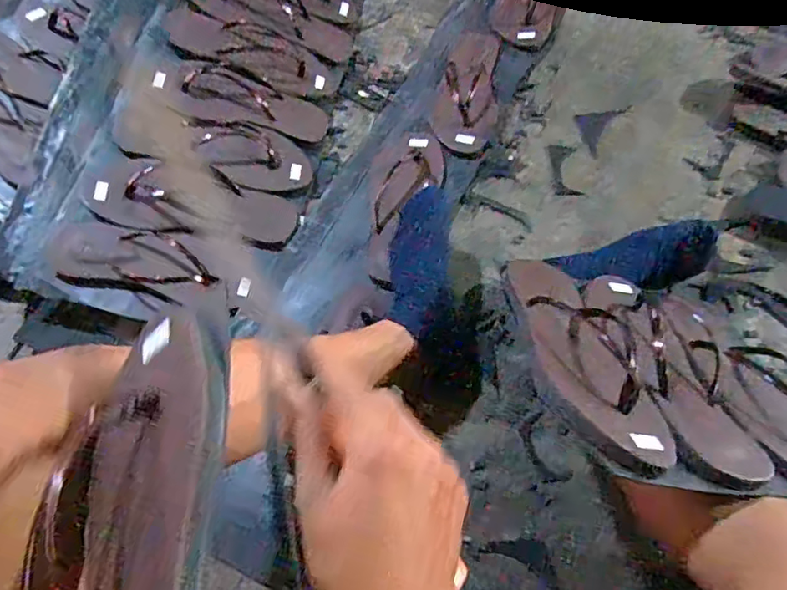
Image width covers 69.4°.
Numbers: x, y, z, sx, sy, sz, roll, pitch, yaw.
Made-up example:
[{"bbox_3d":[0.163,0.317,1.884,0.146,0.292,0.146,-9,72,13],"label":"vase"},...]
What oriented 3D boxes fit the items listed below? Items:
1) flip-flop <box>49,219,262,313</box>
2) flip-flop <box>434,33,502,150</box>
[{"bbox_3d":[-0.279,-0.036,0.673,0.235,0.025,0.096,14,65,-11],"label":"flip-flop"},{"bbox_3d":[0.109,-0.303,0.818,0.083,0.030,0.224,9,66,6],"label":"flip-flop"}]

